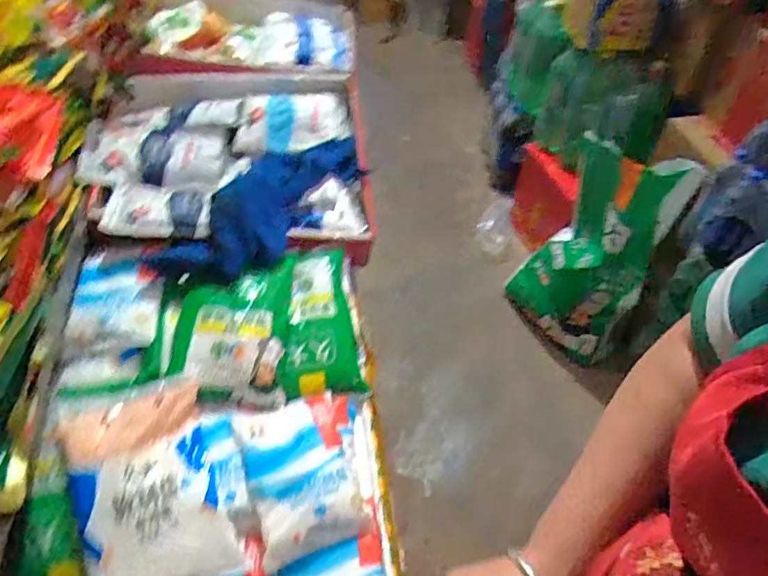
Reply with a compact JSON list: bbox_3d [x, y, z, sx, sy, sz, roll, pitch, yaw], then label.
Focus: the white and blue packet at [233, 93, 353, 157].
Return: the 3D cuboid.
[{"bbox_3d":[-0.138,-0.259,0.842,0.172,0.050,0.104,3,49,2],"label":"white and blue packet"}]

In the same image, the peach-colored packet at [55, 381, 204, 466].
[{"bbox_3d":[-0.267,0.144,0.576,0.138,0.019,0.058,-15,50,-14],"label":"peach-colored packet"}]

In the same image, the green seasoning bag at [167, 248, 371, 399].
[{"bbox_3d":[-0.141,0.048,0.674,0.231,0.060,0.194,-5,70,-30],"label":"green seasoning bag"}]

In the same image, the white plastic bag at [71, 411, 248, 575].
[{"bbox_3d":[-0.216,0.230,0.543,0.167,0.046,0.167,-19,76,-23],"label":"white plastic bag"}]

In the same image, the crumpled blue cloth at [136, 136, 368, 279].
[{"bbox_3d":[-0.163,-0.124,0.740,0.145,0.063,0.331,22,52,18],"label":"crumpled blue cloth"}]

